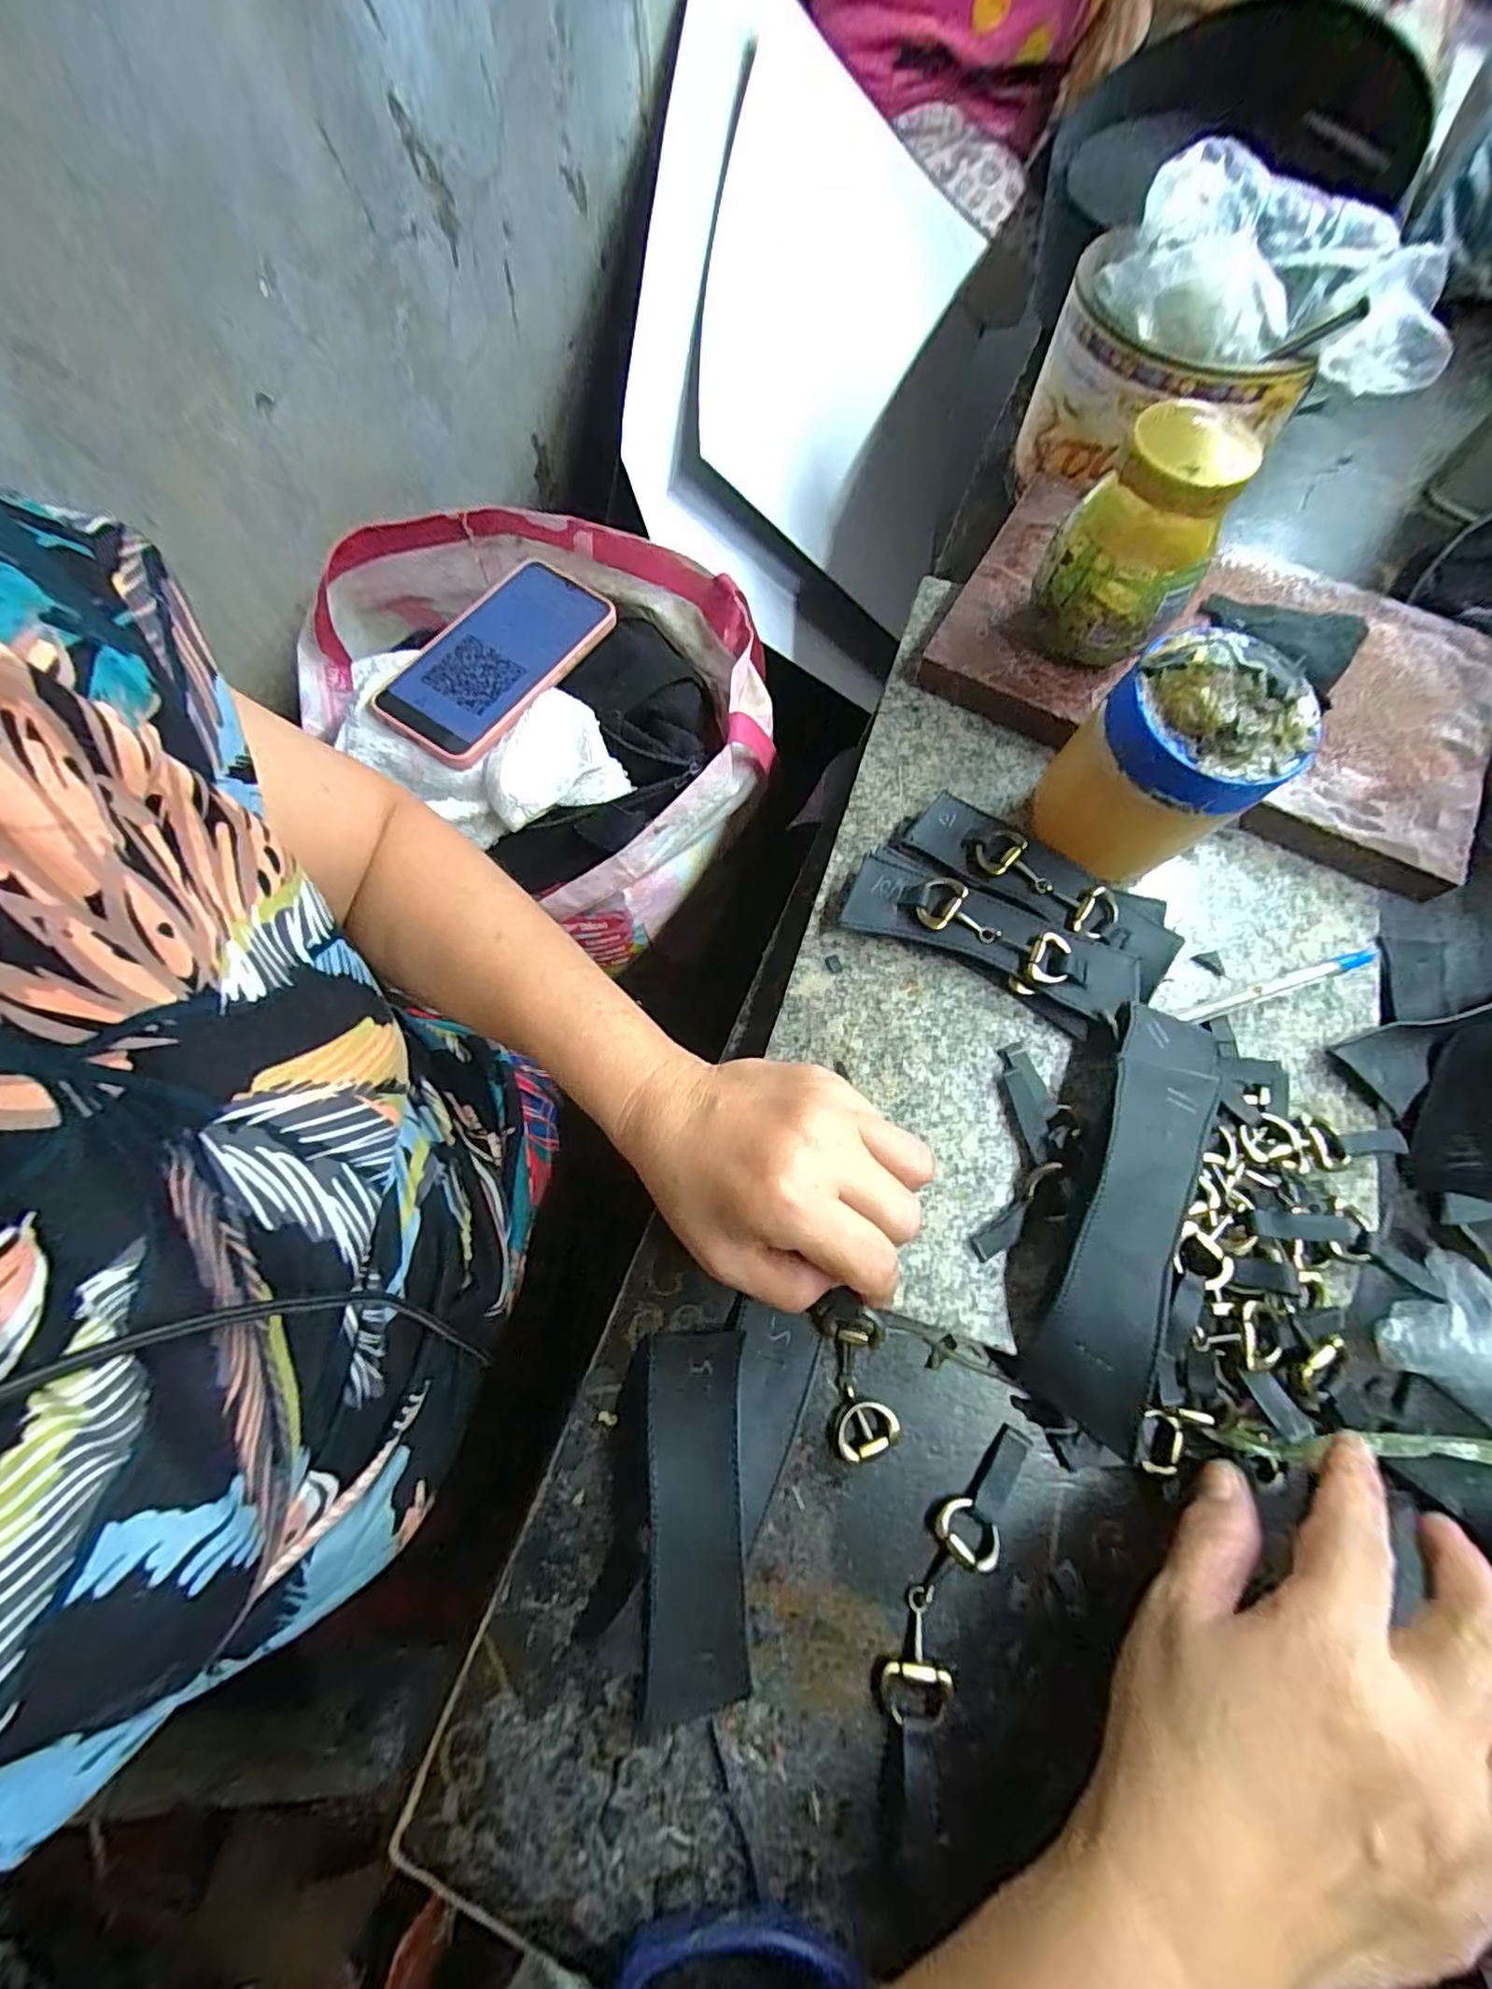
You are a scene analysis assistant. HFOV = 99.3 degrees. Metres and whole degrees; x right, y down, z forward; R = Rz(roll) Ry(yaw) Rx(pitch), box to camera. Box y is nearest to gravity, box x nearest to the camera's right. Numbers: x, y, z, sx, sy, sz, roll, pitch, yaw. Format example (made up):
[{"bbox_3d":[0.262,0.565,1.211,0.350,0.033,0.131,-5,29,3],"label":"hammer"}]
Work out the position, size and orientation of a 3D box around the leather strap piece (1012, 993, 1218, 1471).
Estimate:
[{"bbox_3d":[0.154,0.086,0.259,0.039,0.033,0.167,23,74,6],"label":"leather strap piece"}]

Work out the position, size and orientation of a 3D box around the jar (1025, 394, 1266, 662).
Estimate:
[{"bbox_3d":[0.186,-0.218,0.305,0.067,0.084,0.065,0,71,0],"label":"jar"}]

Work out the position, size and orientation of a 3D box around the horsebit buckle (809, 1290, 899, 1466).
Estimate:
[{"bbox_3d":[0.045,0.154,0.259,0.026,0.015,0.062,-7,79,-3],"label":"horsebit buckle"}]

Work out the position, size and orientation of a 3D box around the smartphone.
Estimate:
[{"bbox_3d":[-0.167,-0.228,0.428,0.087,0.012,0.166,35,74,11],"label":"smartphone"}]

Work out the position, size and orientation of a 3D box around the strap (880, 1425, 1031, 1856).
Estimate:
[{"bbox_3d":[0.074,0.229,0.237,0.023,0.015,0.130,27,74,8],"label":"strap"}]

